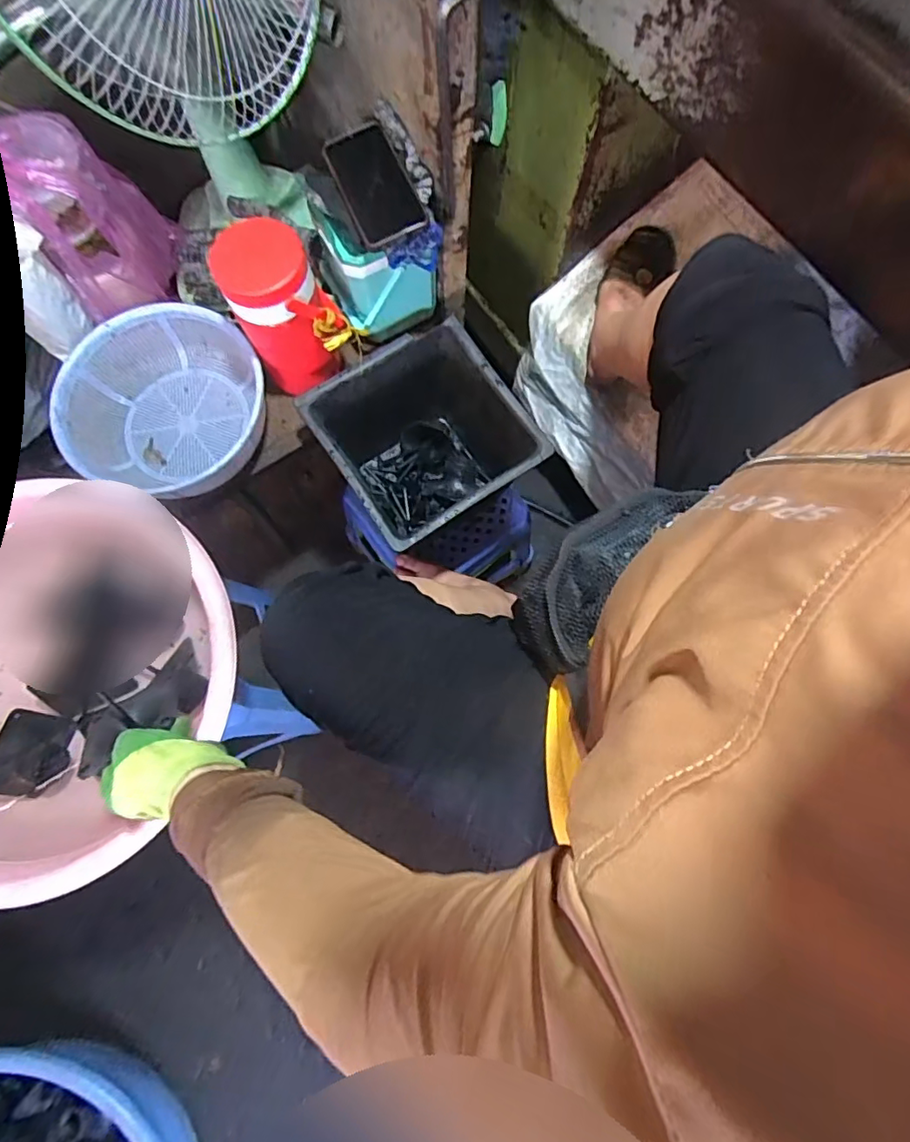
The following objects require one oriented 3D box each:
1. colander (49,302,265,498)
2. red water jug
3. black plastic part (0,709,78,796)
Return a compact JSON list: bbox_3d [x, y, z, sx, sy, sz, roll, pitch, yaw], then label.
[{"bbox_3d":[-0.379,-0.227,0.748,0.261,0.086,0.242,0,75,0],"label":"colander"},{"bbox_3d":[-0.207,-0.319,0.710,0.121,0.215,0.104,-28,77,-8],"label":"red water jug"},{"bbox_3d":[-0.488,0.209,0.639,0.081,0.012,0.088,16,67,-11],"label":"black plastic part"}]

